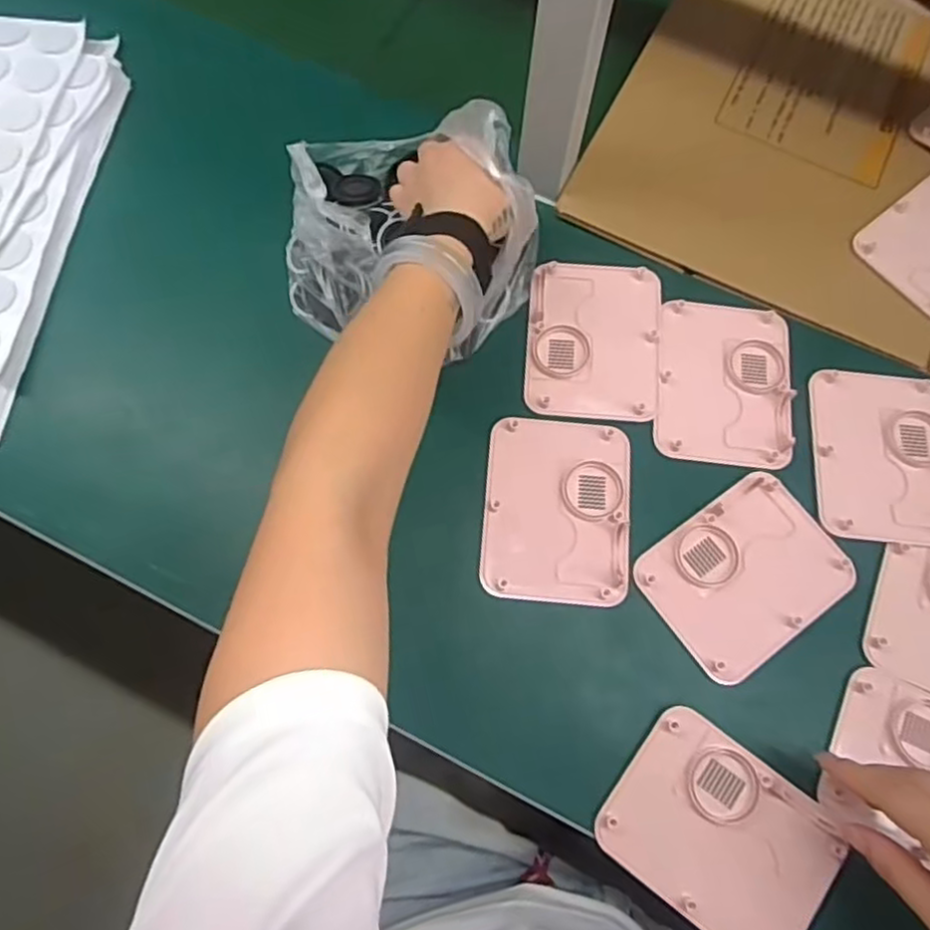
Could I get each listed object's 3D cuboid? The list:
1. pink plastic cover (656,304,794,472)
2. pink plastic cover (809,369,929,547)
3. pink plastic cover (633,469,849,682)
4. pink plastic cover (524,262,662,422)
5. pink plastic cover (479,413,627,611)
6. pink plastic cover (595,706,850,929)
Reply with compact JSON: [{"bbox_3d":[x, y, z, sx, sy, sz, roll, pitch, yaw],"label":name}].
[{"bbox_3d":[0.188,-0.060,0.511,0.093,0.006,0.125,7,71,1],"label":"pink plastic cover"},{"bbox_3d":[0.294,-0.008,0.492,0.095,0.008,0.124,5,71,0],"label":"pink plastic cover"},{"bbox_3d":[0.186,0.070,0.466,0.125,0.008,0.096,-35,76,-12],"label":"pink plastic cover"},{"bbox_3d":[0.095,-0.093,0.519,0.095,0.006,0.123,5,71,0],"label":"pink plastic cover"},{"bbox_3d":[0.062,0.029,0.478,0.096,0.008,0.125,5,71,0],"label":"pink plastic cover"},{"bbox_3d":[0.150,0.218,0.413,0.125,0.012,0.094,37,74,10],"label":"pink plastic cover"}]

